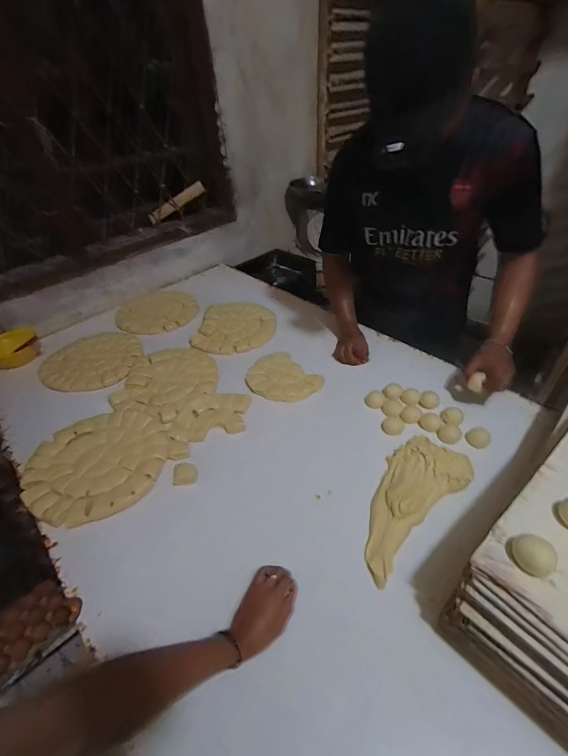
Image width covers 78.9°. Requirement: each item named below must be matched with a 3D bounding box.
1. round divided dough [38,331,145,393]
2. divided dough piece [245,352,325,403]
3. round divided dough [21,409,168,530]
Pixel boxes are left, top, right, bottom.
[{"bbox_3d":[-0.585,-0.062,1.056,0.274,0.026,0.283,-3,41,2],"label":"round divided dough"},{"bbox_3d":[-0.010,-0.003,0.935,0.151,0.021,0.208,-33,47,-21],"label":"divided dough piece"},{"bbox_3d":[-0.414,0.184,0.773,0.294,0.020,0.281,-3,41,2],"label":"round divided dough"}]

